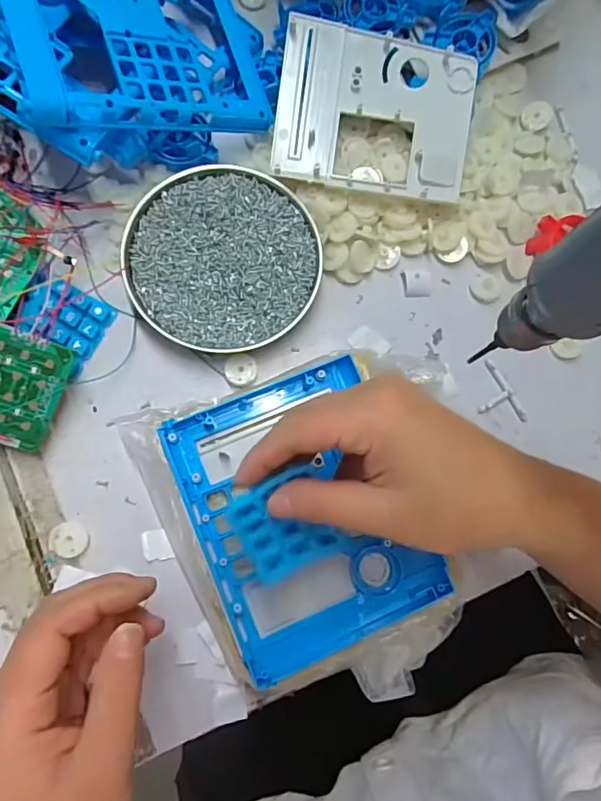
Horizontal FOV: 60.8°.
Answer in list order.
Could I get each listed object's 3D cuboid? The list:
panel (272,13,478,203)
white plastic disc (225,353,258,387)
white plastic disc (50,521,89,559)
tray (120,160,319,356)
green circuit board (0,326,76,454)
[{"bbox_3d":[0.055,-0.212,0.376,0.141,0.019,0.111,8,80,-4],"label":"panel"},{"bbox_3d":[-0.042,-0.022,0.366,0.022,0.005,0.023,-4,81,-6],"label":"white plastic disc"},{"bbox_3d":[-0.152,0.092,0.337,0.020,0.009,0.022,1,81,-5],"label":"white plastic disc"},{"bbox_3d":[-0.056,-0.103,0.368,0.132,0.018,0.131,0,86,-7],"label":"tray"},{"bbox_3d":[-0.186,-0.007,0.327,0.061,0.008,0.072,20,93,-20],"label":"green circuit board"}]

